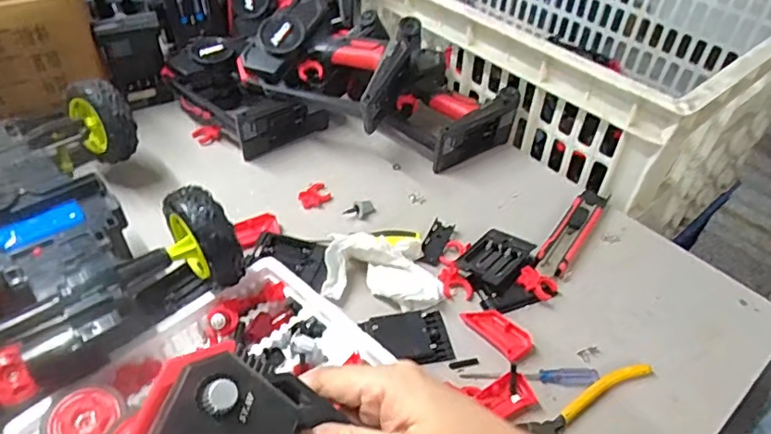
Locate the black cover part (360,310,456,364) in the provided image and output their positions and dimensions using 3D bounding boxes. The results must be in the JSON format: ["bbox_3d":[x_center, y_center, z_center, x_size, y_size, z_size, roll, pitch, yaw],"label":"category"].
[{"bbox_3d":[0.025,0.115,0.515,0.079,0.013,0.056,-9,46,-22],"label":"black cover part"}]

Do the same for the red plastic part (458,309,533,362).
[{"bbox_3d":[0.108,0.109,0.521,0.034,0.013,0.065,-31,54,-30],"label":"red plastic part"}]

